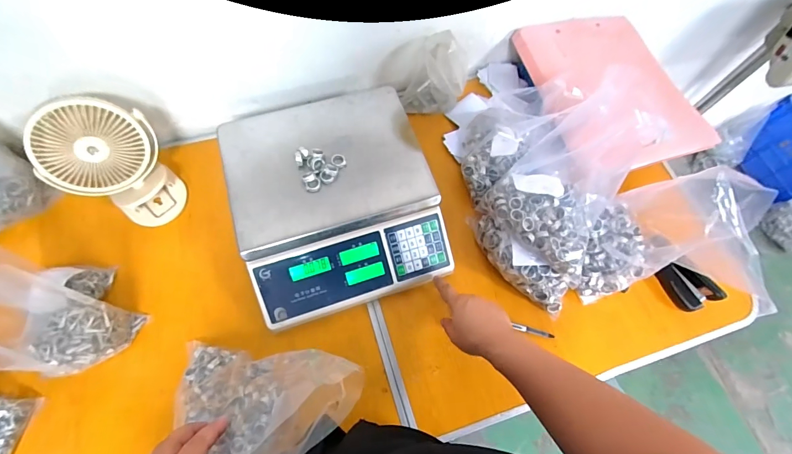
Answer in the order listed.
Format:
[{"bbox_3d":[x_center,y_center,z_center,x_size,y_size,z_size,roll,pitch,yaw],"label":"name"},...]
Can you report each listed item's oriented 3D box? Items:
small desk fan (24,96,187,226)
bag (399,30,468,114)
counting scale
[{"bbox_3d":[-0.412,-0.091,0.541,0.117,0.178,0.145,30,68,9],"label":"small desk fan"},{"bbox_3d":[0.073,-0.271,0.651,0.105,0.127,0.094,20,67,5],"label":"bag"},{"bbox_3d":[-0.090,-0.043,0.555,0.282,0.093,0.305,-16,68,-10],"label":"counting scale"}]

